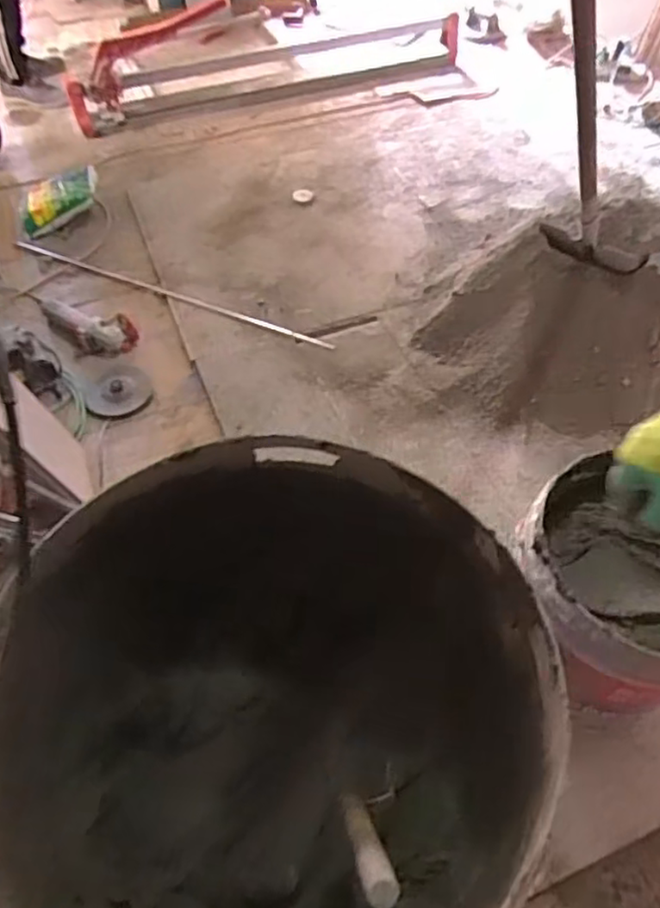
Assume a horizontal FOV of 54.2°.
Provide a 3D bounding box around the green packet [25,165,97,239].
[{"bbox_3d":[-0.697,-0.656,1.662,0.228,0.093,0.104,-32,59,-21],"label":"green packet"}]

